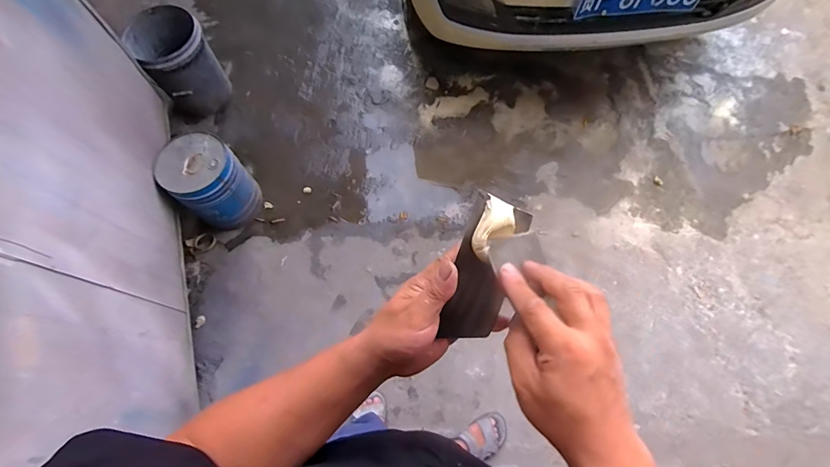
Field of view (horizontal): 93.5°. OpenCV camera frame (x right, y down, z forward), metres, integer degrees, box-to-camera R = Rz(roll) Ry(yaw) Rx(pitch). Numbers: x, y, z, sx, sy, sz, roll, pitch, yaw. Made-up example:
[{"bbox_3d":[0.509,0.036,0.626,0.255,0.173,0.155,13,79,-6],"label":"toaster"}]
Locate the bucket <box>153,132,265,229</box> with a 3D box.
[{"bbox_3d":[-0.823,-0.196,1.601,0.240,0.378,0.262,0,70,0],"label":"bucket"}]

